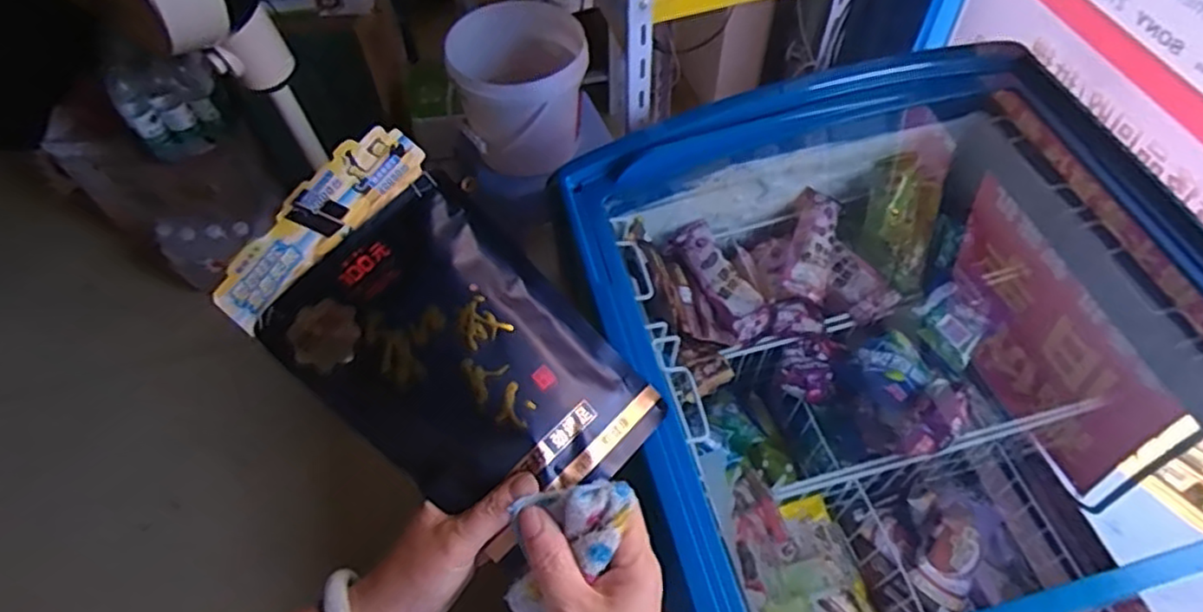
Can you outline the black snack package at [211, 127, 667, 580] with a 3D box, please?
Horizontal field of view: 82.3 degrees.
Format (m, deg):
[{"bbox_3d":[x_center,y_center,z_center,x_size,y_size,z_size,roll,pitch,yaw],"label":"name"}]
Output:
[{"bbox_3d":[-0.104,0.021,0.440,0.269,0.030,0.150,41,77,7],"label":"black snack package"}]

